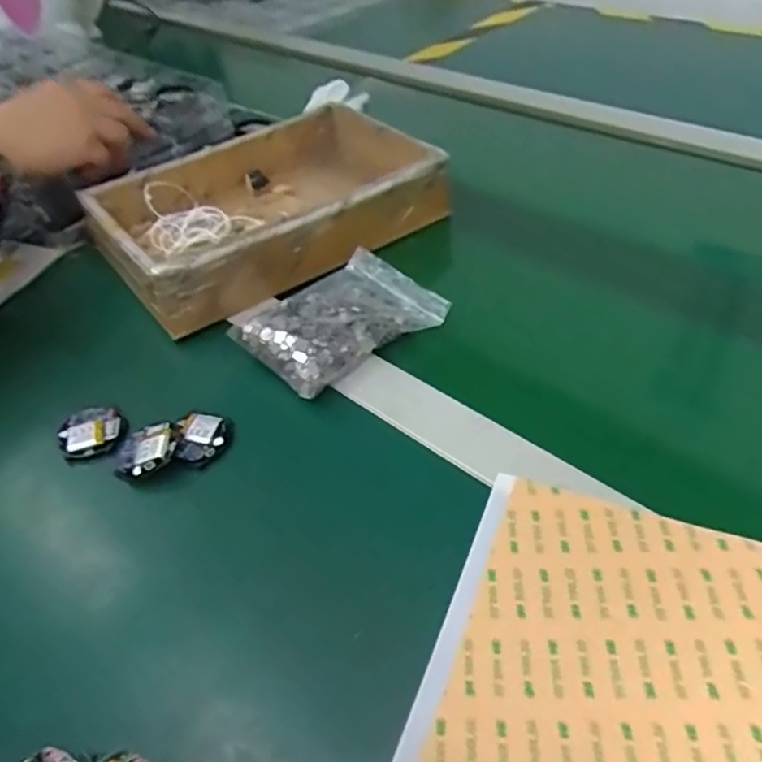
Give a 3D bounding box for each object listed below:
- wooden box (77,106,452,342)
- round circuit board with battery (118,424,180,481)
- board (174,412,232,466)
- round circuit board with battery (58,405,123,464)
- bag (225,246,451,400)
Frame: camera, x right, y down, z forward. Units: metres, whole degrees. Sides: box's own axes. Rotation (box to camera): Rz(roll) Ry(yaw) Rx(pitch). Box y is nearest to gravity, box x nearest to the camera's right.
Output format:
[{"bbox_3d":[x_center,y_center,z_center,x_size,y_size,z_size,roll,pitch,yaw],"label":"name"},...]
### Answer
[{"bbox_3d":[-0.104,-0.160,0.574,0.279,0.056,0.197,-30,48,-20],"label":"wooden box"},{"bbox_3d":[-0.147,0.044,0.402,0.040,0.011,0.036,-18,45,-9],"label":"round circuit board with battery"},{"bbox_3d":[-0.113,0.036,0.411,0.031,0.008,0.038,-2,49,-10],"label":"board"},{"bbox_3d":[-0.191,0.033,0.426,0.036,0.012,0.037,-5,44,4],"label":"round circuit board with battery"},{"bbox_3d":[-0.028,-0.046,0.464,0.133,0.035,0.091,-36,50,-25],"label":"bag"}]

